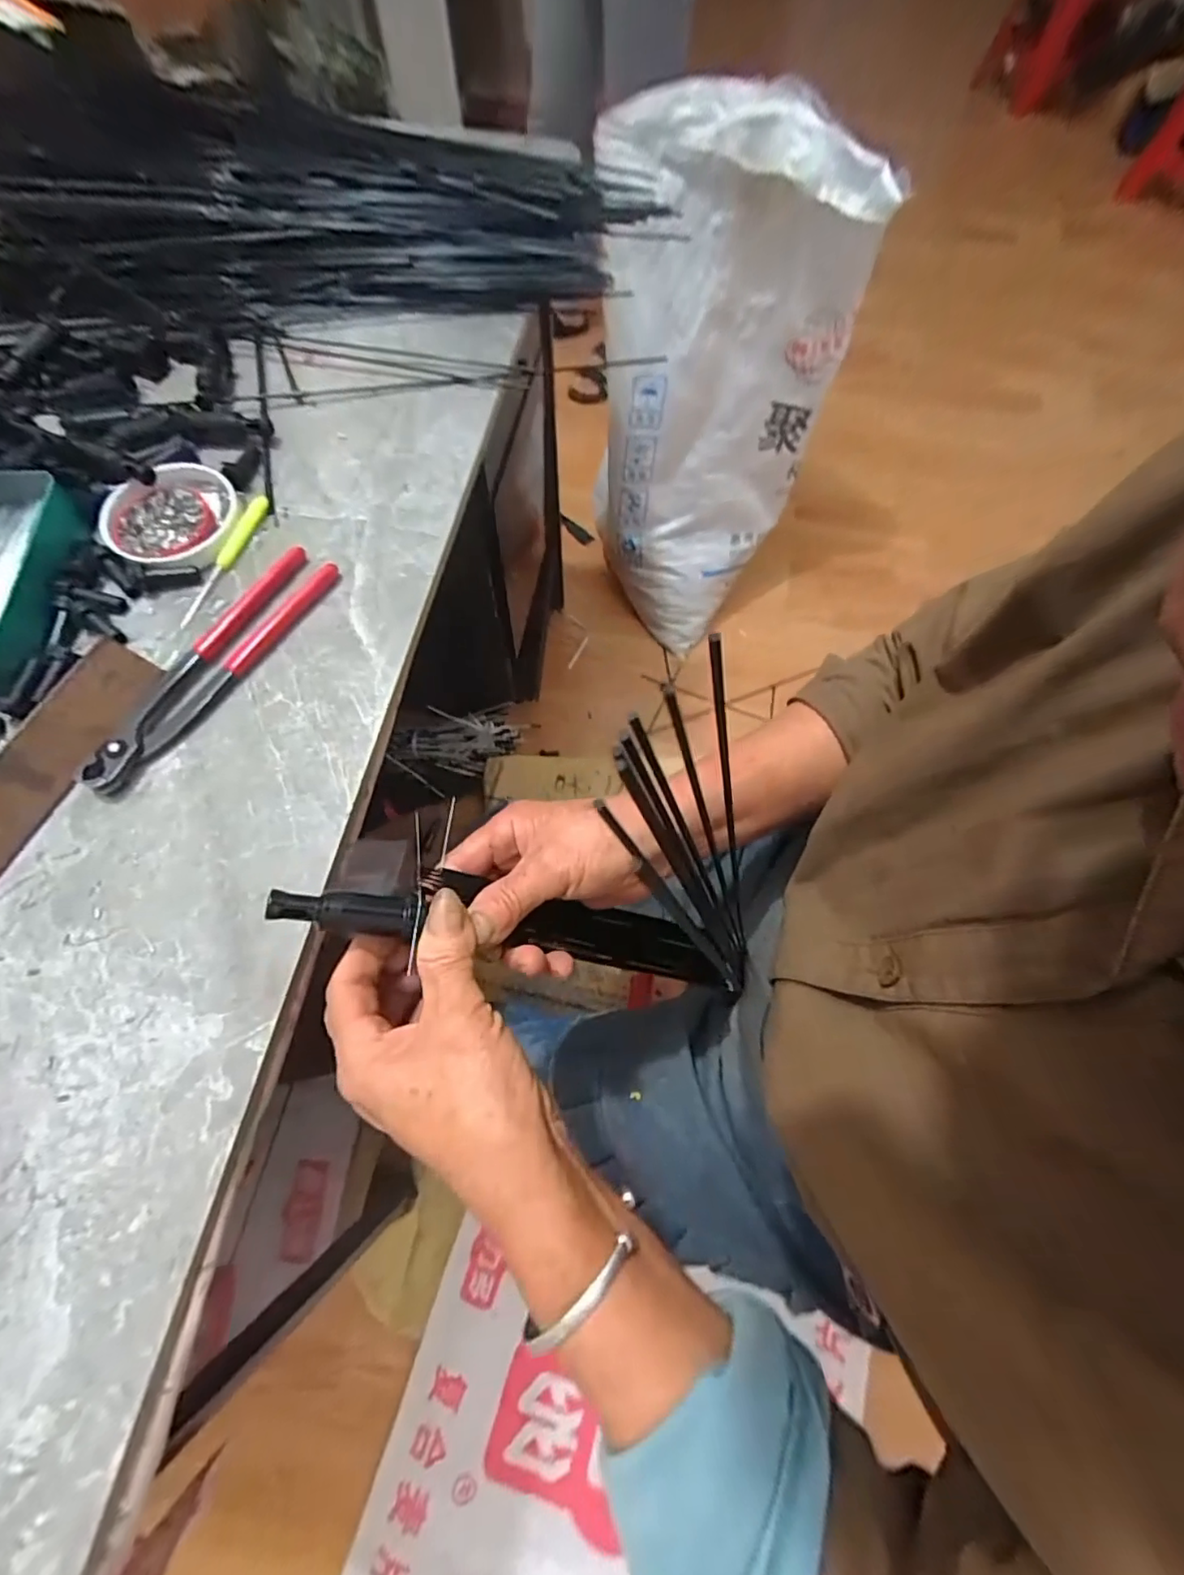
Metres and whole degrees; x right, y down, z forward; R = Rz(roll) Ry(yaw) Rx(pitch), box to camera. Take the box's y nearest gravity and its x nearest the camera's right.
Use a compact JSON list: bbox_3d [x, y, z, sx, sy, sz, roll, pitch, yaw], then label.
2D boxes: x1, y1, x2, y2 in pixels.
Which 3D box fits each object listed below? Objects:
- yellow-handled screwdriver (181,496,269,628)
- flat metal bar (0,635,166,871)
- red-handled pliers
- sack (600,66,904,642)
[{"bbox_3d":[-0.256,-0.161,0.405,0.014,0.008,0.110,18,70,5],"label":"yellow-handled screwdriver"},{"bbox_3d":[-0.322,-0.007,0.335,0.005,0.039,0.179,11,65,36],"label":"flat metal bar"},{"bbox_3d":[-0.243,-0.082,0.369,0.045,0.014,0.192,33,72,11],"label":"red-handled pliers"},{"bbox_3d":[0.183,-0.673,1.029,0.384,0.625,0.430,33,72,11],"label":"sack"}]

